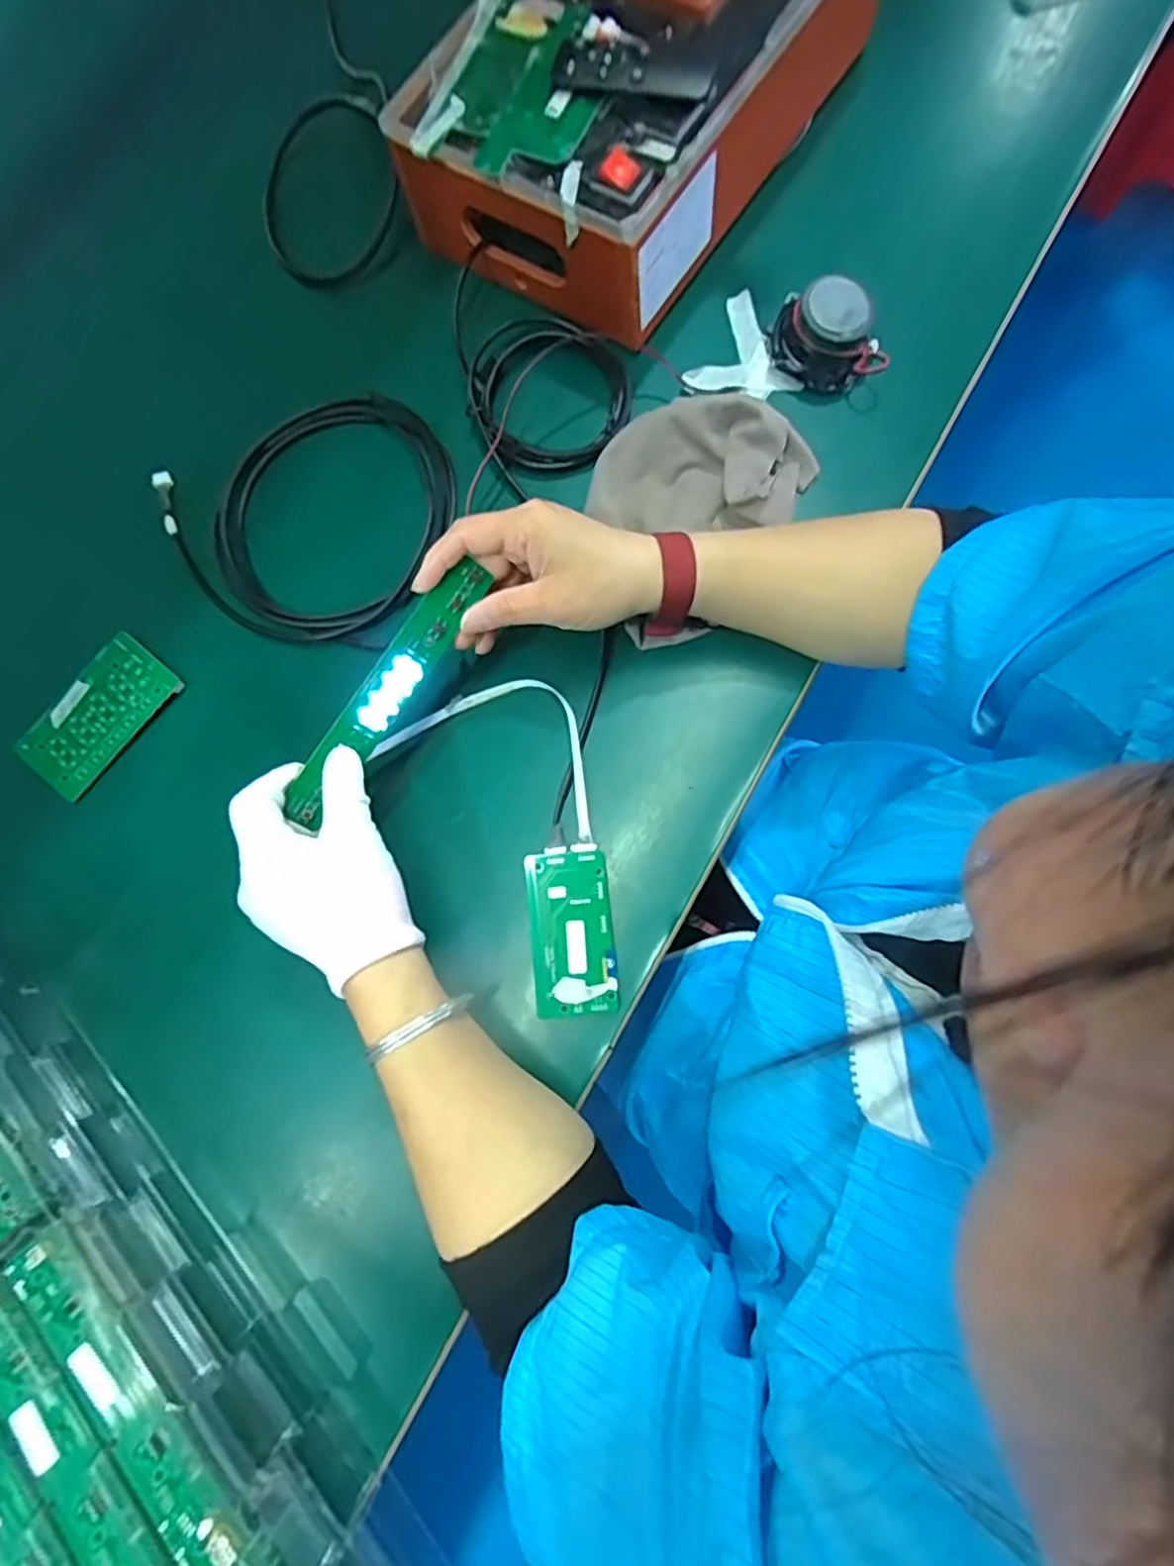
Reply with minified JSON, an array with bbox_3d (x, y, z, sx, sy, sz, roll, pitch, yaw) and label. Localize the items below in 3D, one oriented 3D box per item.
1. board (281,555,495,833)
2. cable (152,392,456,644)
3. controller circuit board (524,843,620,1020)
[{"bbox_3d":[-0.114,-0.054,0.402,0.027,0.008,0.171,35,90,-23],"label":"board"},{"bbox_3d":[-0.181,-0.184,0.487,0.186,0.021,0.167,-32,78,-3],"label":"cable"},{"bbox_3d":[-0.010,0.087,0.420,0.048,0.008,0.098,-8,77,2],"label":"controller circuit board"}]

